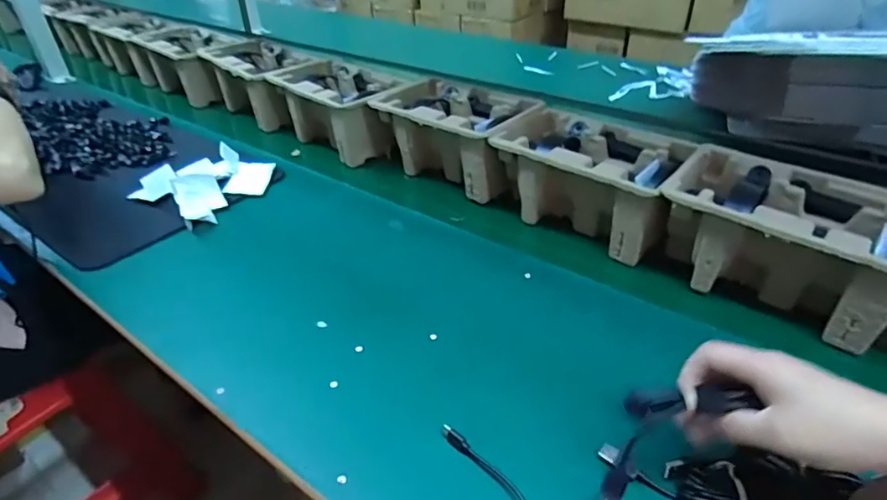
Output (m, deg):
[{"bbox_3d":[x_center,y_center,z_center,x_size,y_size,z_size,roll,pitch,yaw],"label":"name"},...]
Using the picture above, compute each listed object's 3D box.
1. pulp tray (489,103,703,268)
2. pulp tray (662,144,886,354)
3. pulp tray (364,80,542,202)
[{"bbox_3d":[0.179,-0.090,0.658,0.231,0.105,0.146,26,44,33],"label":"pulp tray"},{"bbox_3d":[0.353,-0.008,0.538,0.219,0.107,0.143,24,42,30],"label":"pulp tray"},{"bbox_3d":[0.020,-0.169,0.774,0.227,0.108,0.158,23,42,30],"label":"pulp tray"}]

